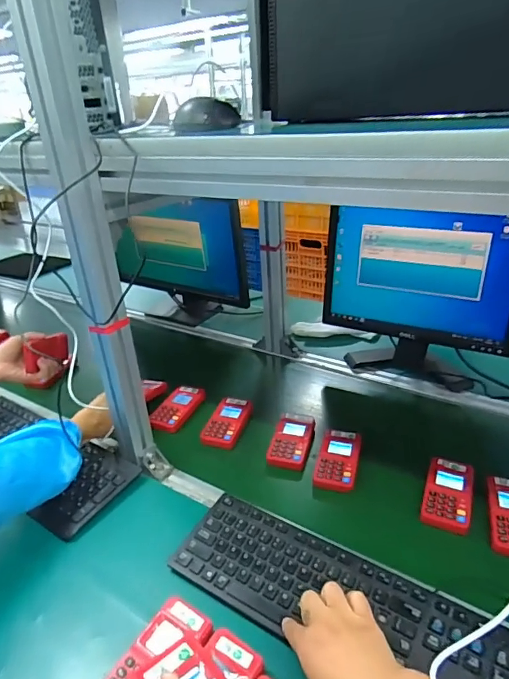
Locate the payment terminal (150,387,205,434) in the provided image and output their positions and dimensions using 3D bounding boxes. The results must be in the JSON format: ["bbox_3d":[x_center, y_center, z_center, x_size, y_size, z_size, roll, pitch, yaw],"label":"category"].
[{"bbox_3d":[-0.146,0.133,0.864,0.067,0.017,0.133,7,29,20],"label":"payment terminal"}]

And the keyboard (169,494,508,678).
[{"bbox_3d":[0.114,0.289,0.505,0.427,0.016,0.122,10,30,26],"label":"keyboard"}]

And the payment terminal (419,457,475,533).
[{"bbox_3d":[0.282,0.222,0.657,0.062,0.019,0.122,10,30,24],"label":"payment terminal"}]

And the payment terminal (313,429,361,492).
[{"bbox_3d":[0.137,0.193,0.731,0.062,0.022,0.118,5,28,16],"label":"payment terminal"}]

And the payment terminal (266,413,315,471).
[{"bbox_3d":[0.067,0.174,0.793,0.064,0.024,0.122,5,28,16],"label":"payment terminal"}]

